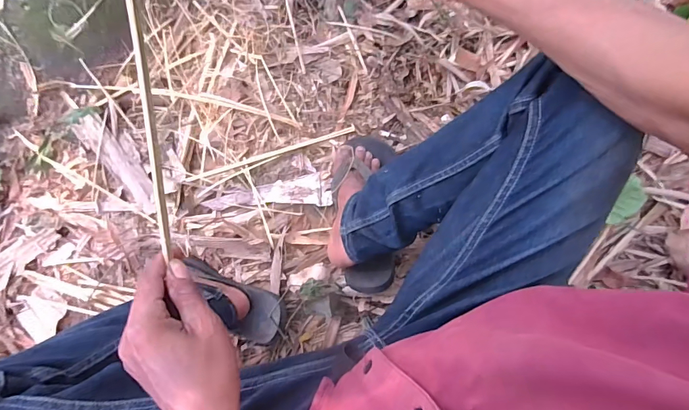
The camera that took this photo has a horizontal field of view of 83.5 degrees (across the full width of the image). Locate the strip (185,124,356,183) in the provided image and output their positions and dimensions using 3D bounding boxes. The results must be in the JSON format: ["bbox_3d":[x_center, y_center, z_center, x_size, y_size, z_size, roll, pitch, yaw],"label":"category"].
[{"bbox_3d":[-0.126,-0.091,0.672,0.298,0.010,0.015,-18,85,-6],"label":"strip"}]

